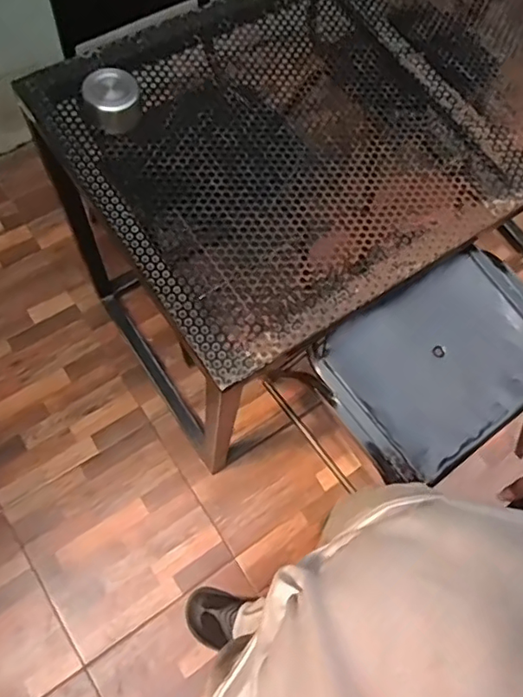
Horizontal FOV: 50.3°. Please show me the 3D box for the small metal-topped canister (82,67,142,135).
[{"bbox_3d":[-0.217,-0.368,0.823,0.070,0.062,0.062,-36,77,-18],"label":"small metal-topped canister"}]

